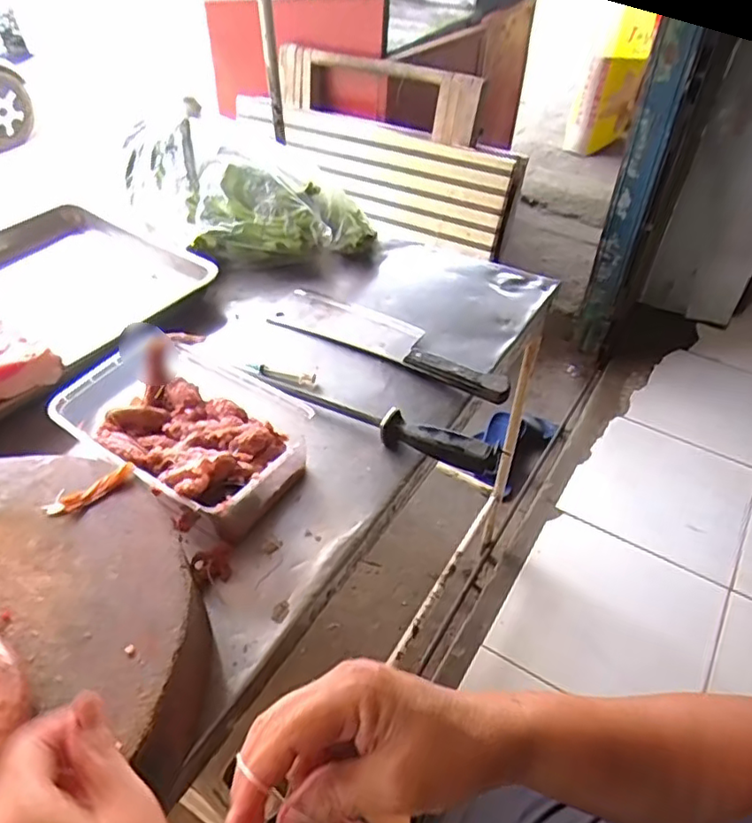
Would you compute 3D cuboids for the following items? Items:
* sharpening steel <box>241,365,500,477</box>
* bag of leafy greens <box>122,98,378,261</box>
[{"bbox_3d":[-0.011,0.009,0.685,0.306,0.035,0.030,19,47,17],"label":"sharpening steel"},{"bbox_3d":[-0.228,-0.344,0.963,0.432,0.168,0.140,13,45,11],"label":"bag of leafy greens"}]

